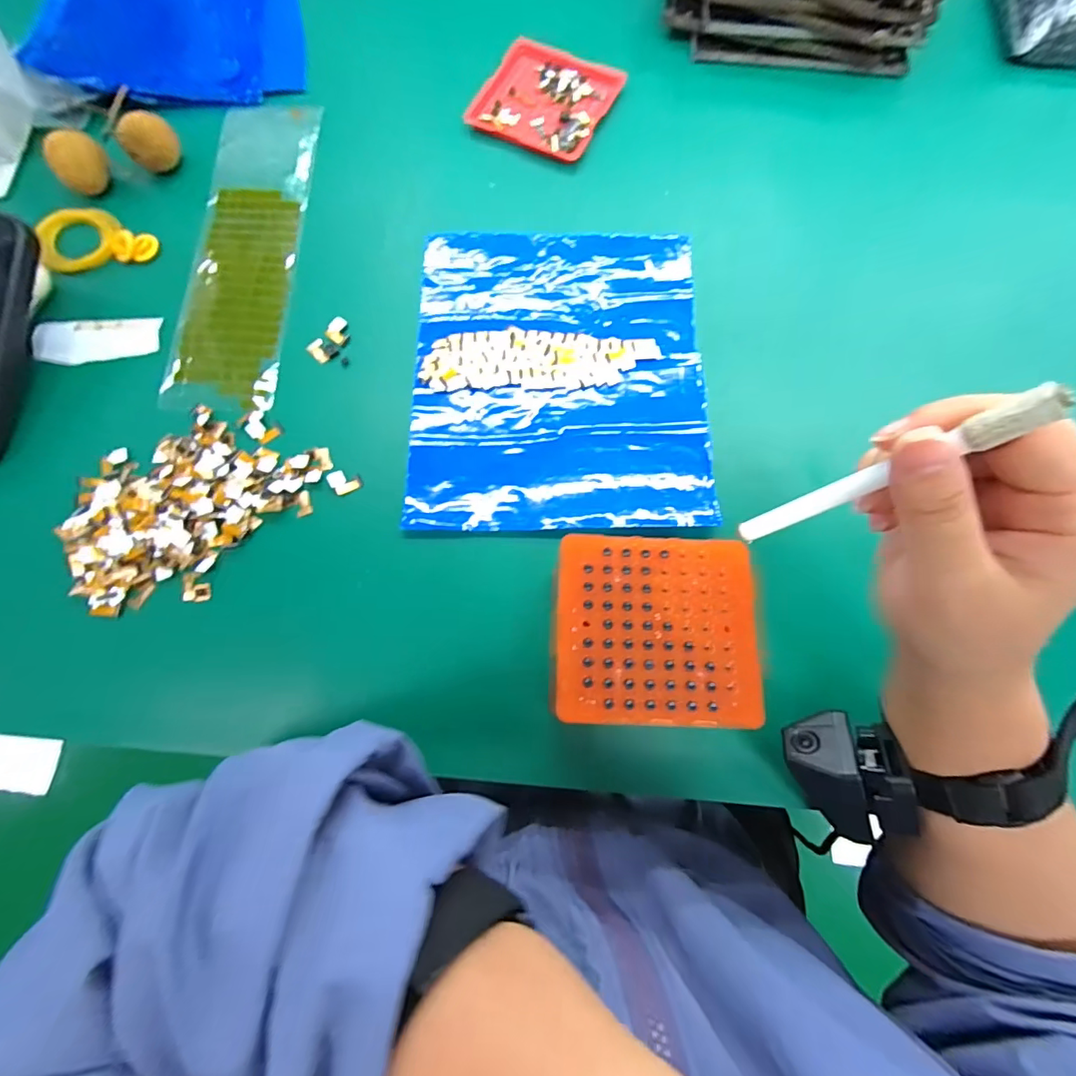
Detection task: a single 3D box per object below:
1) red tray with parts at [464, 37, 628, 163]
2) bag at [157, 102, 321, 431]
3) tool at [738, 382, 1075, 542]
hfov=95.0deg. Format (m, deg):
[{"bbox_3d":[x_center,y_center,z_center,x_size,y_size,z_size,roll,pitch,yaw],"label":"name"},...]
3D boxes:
[{"bbox_3d":[0.006,-0.353,0.397,0.101,0.009,0.099,27,76,7],"label":"red tray with parts"},{"bbox_3d":[-0.215,-0.213,0.363,0.074,0.010,0.273,0,75,0],"label":"bag"},{"bbox_3d":[0.114,-0.020,0.171,0.007,0.103,0.009,-4,73,-28],"label":"tool"}]

